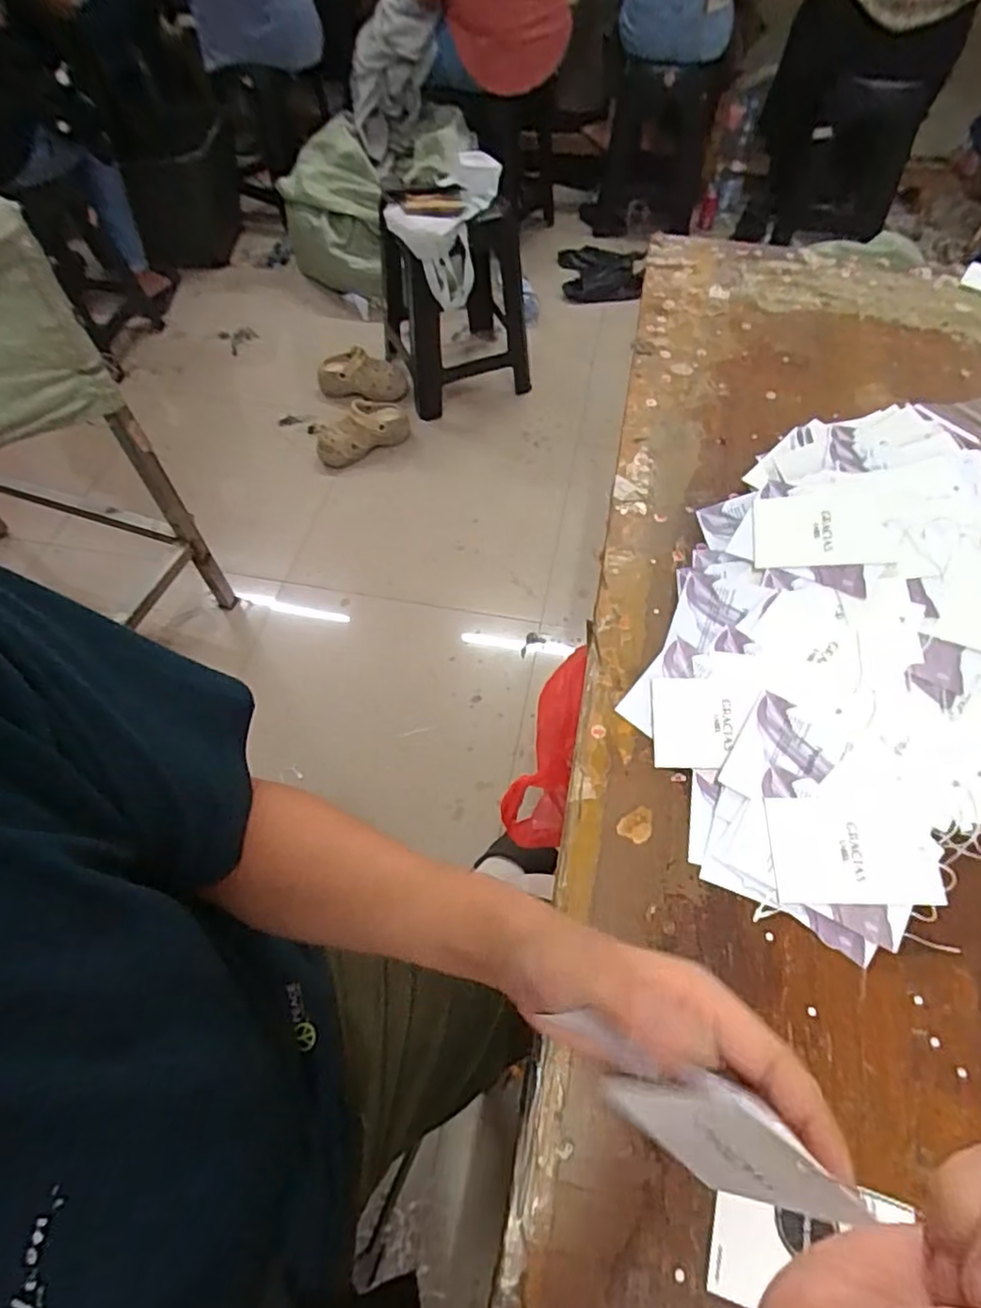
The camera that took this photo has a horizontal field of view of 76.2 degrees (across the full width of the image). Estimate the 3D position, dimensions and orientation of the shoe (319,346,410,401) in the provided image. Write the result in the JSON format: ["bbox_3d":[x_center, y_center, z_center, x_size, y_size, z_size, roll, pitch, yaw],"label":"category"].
[{"bbox_3d":[-0.345,-0.758,1.696,0.249,0.106,0.113,-3,58,-1],"label":"shoe"}]

